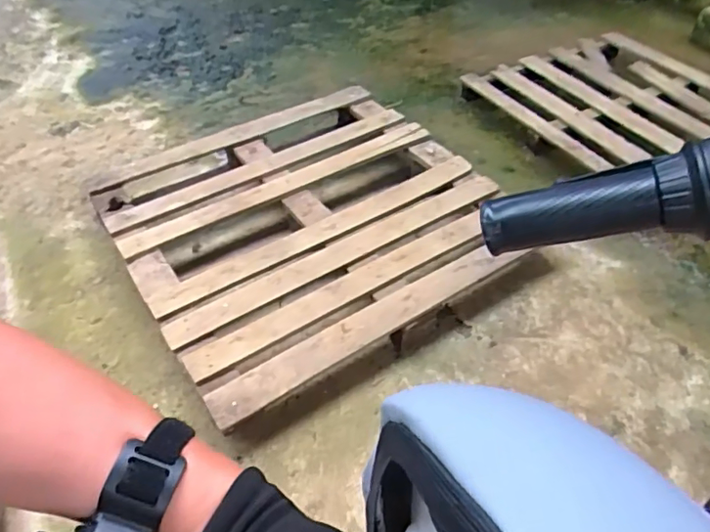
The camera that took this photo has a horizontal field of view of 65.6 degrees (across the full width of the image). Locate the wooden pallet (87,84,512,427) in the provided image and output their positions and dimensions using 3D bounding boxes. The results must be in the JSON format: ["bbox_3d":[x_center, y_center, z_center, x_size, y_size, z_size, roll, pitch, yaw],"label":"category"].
[{"bbox_3d":[-0.139,-0.144,1.641,0.992,0.132,1.054,-27,50,-20],"label":"wooden pallet"}]

